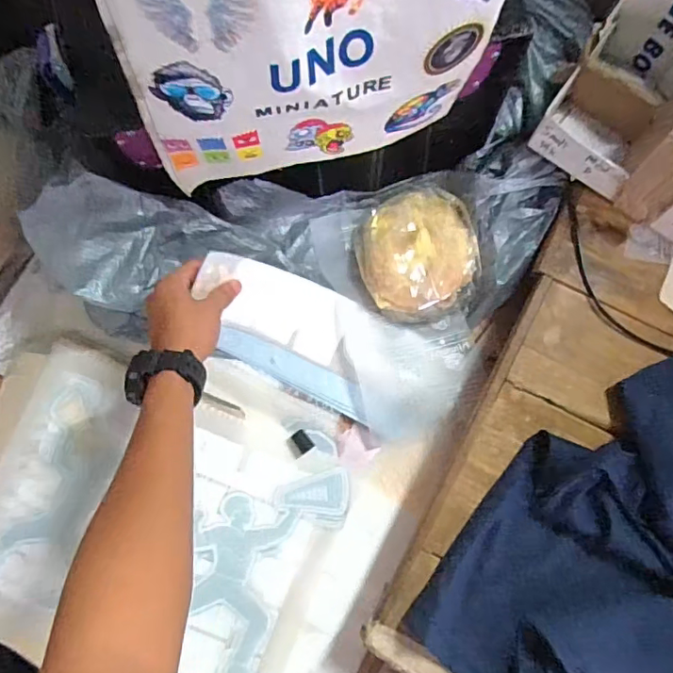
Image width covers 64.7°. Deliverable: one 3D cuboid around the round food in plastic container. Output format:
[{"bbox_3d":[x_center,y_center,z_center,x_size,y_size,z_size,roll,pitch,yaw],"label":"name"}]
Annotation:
[{"bbox_3d":[0.093,-0.095,0.616,0.127,0.043,0.149,-6,78,-2],"label":"round food in plastic container"}]

